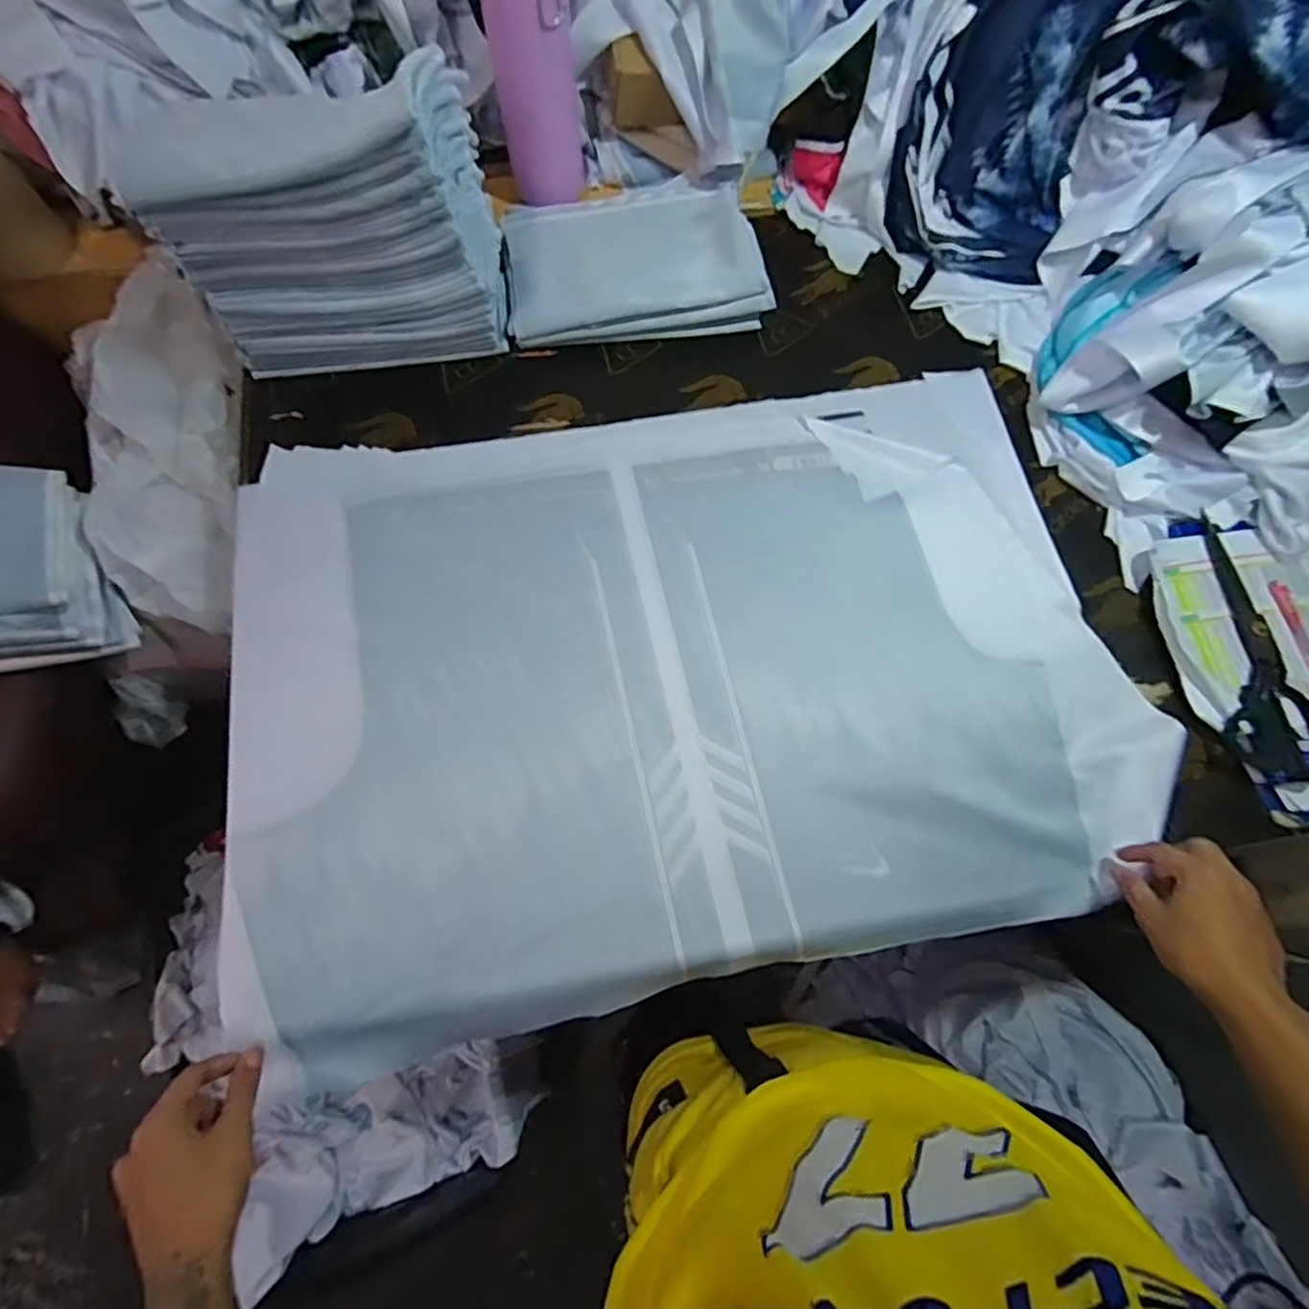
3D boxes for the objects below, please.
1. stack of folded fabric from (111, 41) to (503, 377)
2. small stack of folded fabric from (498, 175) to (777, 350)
[{"bbox_3d":[-0.322,-0.442,0.642,0.295,0.257,0.155,-9,73,-5],"label":"stack of folded fabric"},{"bbox_3d":[-0.030,-0.497,0.773,0.306,0.065,0.212,-9,73,-5],"label":"small stack of folded fabric"}]

